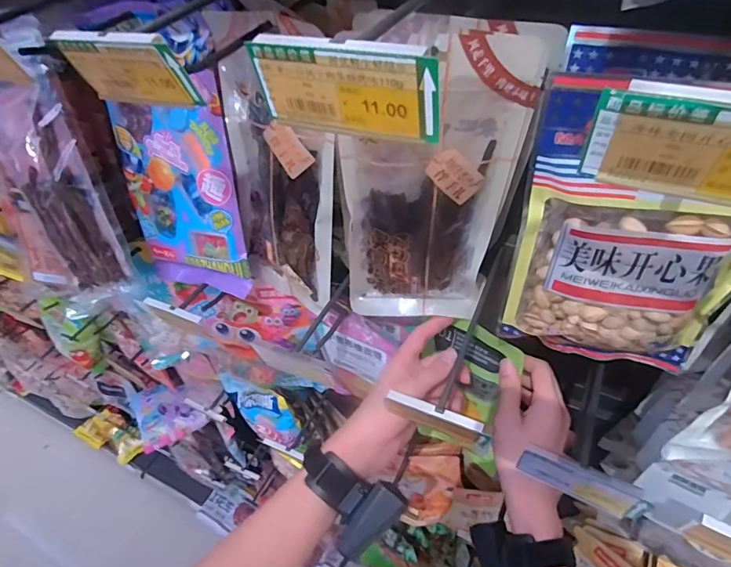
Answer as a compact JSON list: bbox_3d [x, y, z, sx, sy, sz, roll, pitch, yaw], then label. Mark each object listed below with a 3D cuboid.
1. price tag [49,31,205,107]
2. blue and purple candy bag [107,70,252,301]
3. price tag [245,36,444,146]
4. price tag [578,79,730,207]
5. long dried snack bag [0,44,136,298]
[{"bbox_3d":[-0.136,-0.121,0.266,0.082,0.045,0.006,12,64,21],"label":"price tag"},{"bbox_3d":[-0.192,-0.094,0.488,0.135,0.215,0.018,9,30,22],"label":"blue and purple candy bag"},{"bbox_3d":[-0.009,-0.086,0.208,0.089,0.042,0.005,14,51,18],"label":"price tag"},{"bbox_3d":[0.124,-0.044,0.158,0.089,0.045,0.005,16,64,20],"label":"price tag"},{"bbox_3d":[-0.323,-0.096,0.476,0.103,0.234,0.027,-5,27,2],"label":"long dried snack bag"}]

